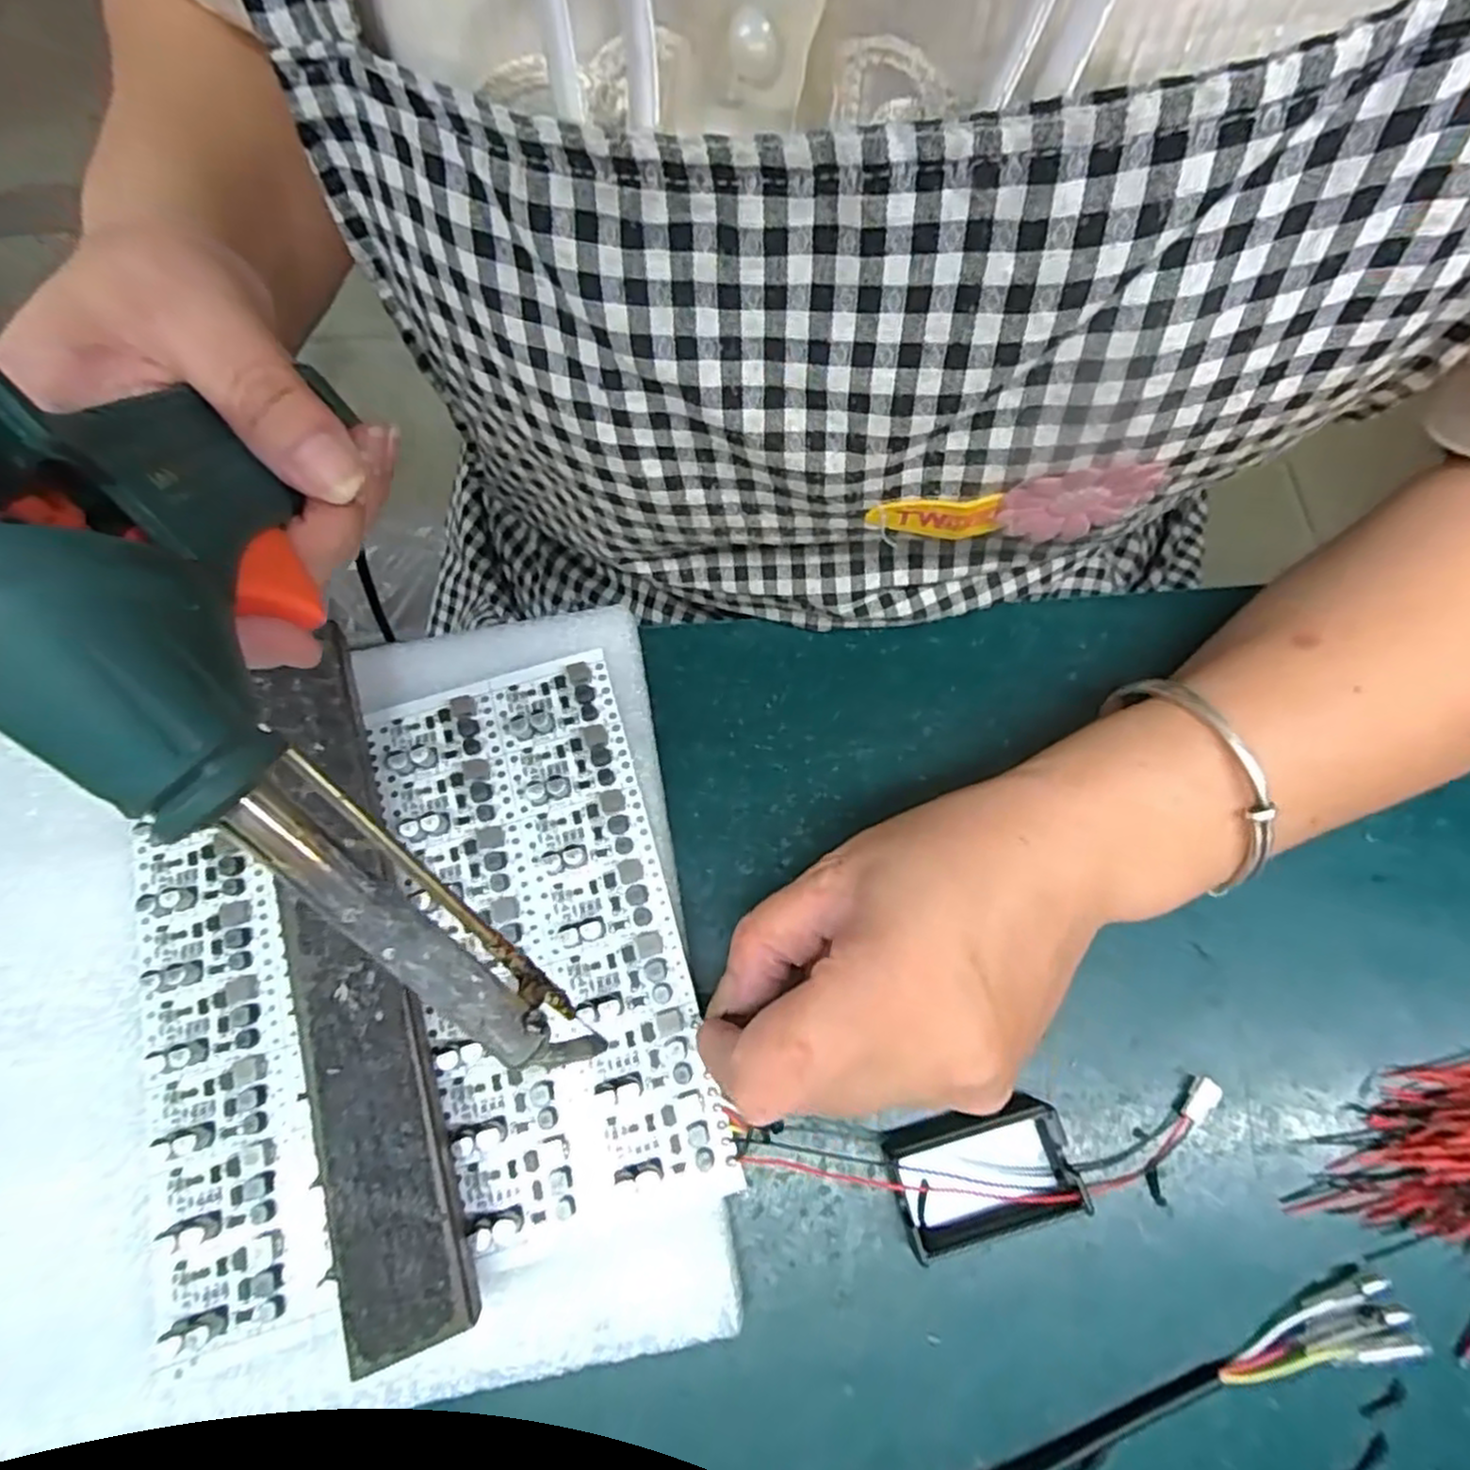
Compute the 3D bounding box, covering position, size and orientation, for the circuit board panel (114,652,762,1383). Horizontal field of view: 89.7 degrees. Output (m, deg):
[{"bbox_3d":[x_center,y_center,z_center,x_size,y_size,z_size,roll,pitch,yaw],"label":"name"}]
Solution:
[{"bbox_3d":[-0.101,0.070,0.227,0.160,0.006,0.168,-16,72,-6],"label":"circuit board panel"}]

